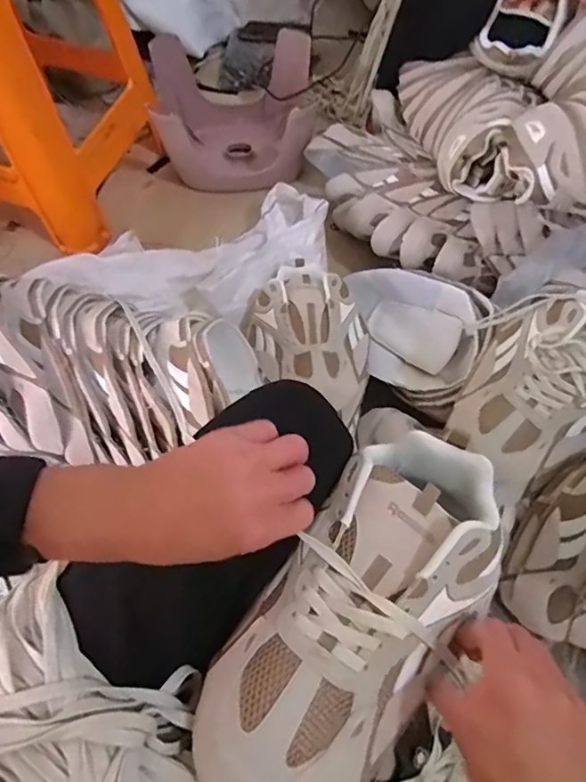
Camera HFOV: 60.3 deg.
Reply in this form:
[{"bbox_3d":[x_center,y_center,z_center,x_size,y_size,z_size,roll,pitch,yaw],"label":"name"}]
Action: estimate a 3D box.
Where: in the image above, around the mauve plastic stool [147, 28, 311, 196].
[{"bbox_3d":[-0.120,-0.537,1.013,0.300,0.196,0.226,0,63,-1],"label":"mauve plastic stool"}]

